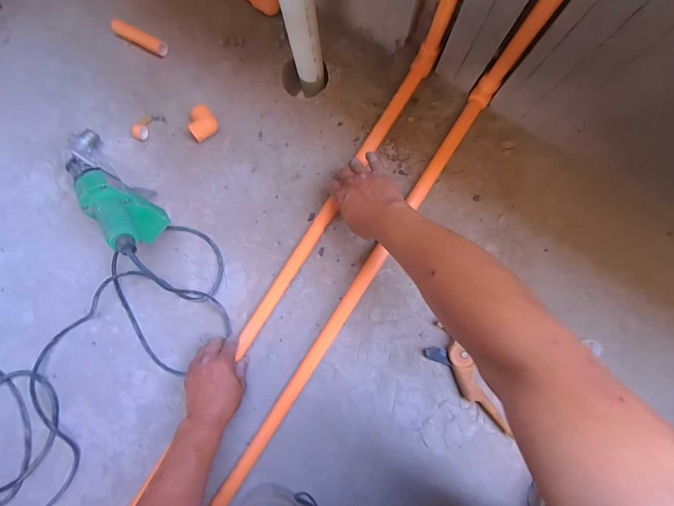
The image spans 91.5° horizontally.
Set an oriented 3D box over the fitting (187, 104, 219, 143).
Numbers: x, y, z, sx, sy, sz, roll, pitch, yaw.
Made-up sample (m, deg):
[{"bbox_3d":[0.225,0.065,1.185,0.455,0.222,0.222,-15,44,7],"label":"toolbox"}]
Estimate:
[{"bbox_3d":[-0.247,-0.238,0.603,0.050,0.029,0.050,-32,86,0],"label":"fitting"}]

